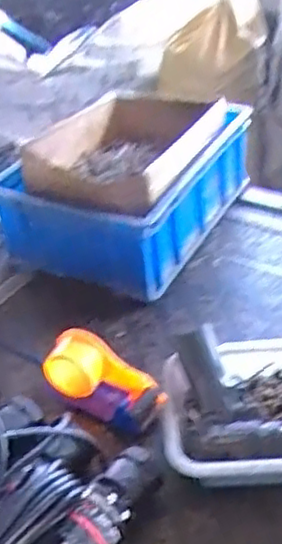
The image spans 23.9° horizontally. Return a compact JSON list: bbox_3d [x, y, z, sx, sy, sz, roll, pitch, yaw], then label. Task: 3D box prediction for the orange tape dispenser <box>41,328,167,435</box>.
[{"bbox_3d":[-0.043,0.144,0.841,0.148,0.105,0.059,12,41,23],"label":"orange tape dispenser"}]

